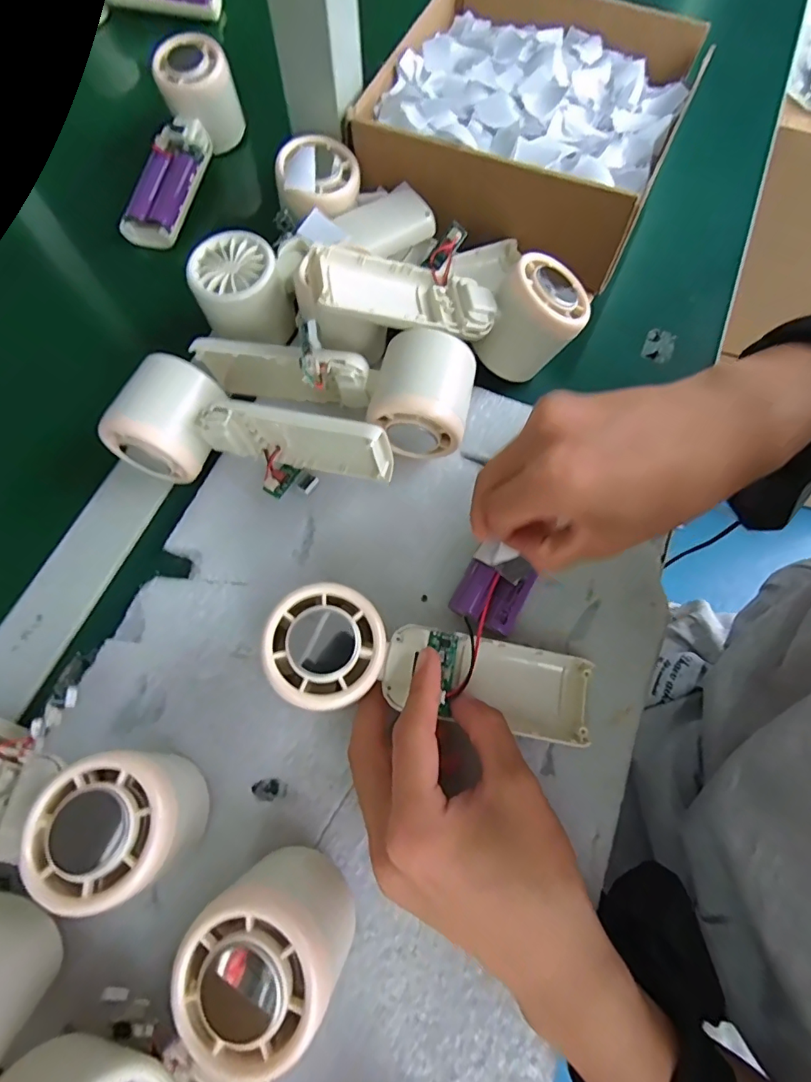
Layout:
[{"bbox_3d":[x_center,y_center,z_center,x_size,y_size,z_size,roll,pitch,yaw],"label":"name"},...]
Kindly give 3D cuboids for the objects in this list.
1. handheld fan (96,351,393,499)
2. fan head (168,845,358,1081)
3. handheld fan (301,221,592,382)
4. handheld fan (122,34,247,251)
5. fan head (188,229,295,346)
[{"bbox_3d":[-0.087,-0.056,0.282,0.159,0.053,0.060,17,70,4],"label":"handheld fan"},{"bbox_3d":[-0.053,0.163,0.199,0.057,0.064,0.059,40,74,12],"label":"fan head"},{"bbox_3d":[0.026,-0.143,0.295,0.164,0.054,0.060,4,69,-14],"label":"handheld fan"},{"bbox_3d":[-0.181,-0.309,0.398,0.048,0.050,0.160,16,85,4],"label":"handheld fan"},{"bbox_3d":[-0.105,-0.157,0.320,0.054,0.047,0.057,1,70,-2],"label":"fan head"}]

